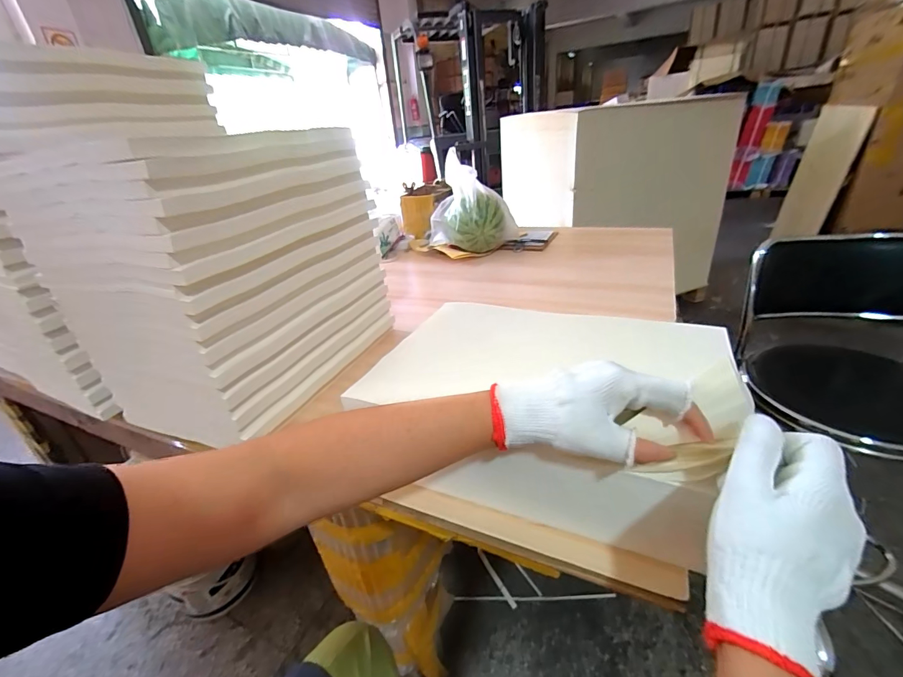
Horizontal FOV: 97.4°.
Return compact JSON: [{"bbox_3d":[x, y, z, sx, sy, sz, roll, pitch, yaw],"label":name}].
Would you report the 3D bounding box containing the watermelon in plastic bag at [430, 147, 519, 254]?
[{"bbox_3d":[0.065,-0.408,1.239,0.257,0.247,0.294,-3,28,5],"label":"watermelon in plastic bag"}]

